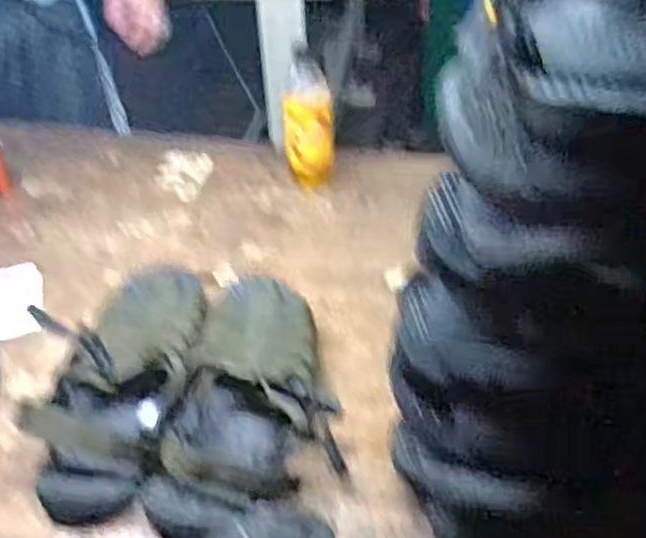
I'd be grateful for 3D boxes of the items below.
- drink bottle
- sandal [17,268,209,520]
[{"bbox_3d":[-0.018,-0.179,0.953,0.063,0.177,0.062,-1,38,0],"label":"drink bottle"},{"bbox_3d":[-0.183,0.087,0.704,0.124,0.099,0.276,0,38,2],"label":"sandal"}]

